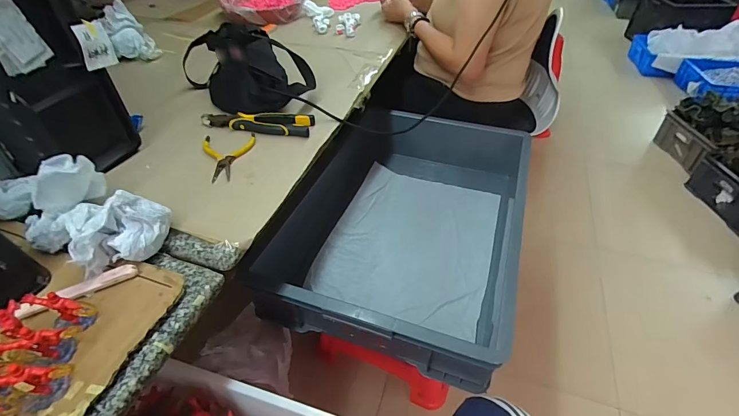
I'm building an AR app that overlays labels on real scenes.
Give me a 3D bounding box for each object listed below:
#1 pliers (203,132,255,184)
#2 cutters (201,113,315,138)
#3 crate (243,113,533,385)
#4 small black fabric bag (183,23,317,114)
[{"bbox_3d":[-0.218,-0.083,0.599,0.080,0.007,0.121,-11,43,-11],"label":"pliers"},{"bbox_3d":[-0.193,-0.153,0.671,0.193,0.013,0.063,10,43,11],"label":"cutters"},{"bbox_3d":[0.090,0.006,0.798,0.386,0.142,0.616,12,44,14],"label":"crate"},{"bbox_3d":[-0.223,-0.273,0.732,0.172,0.109,0.264,-30,50,-29],"label":"small black fabric bag"}]

